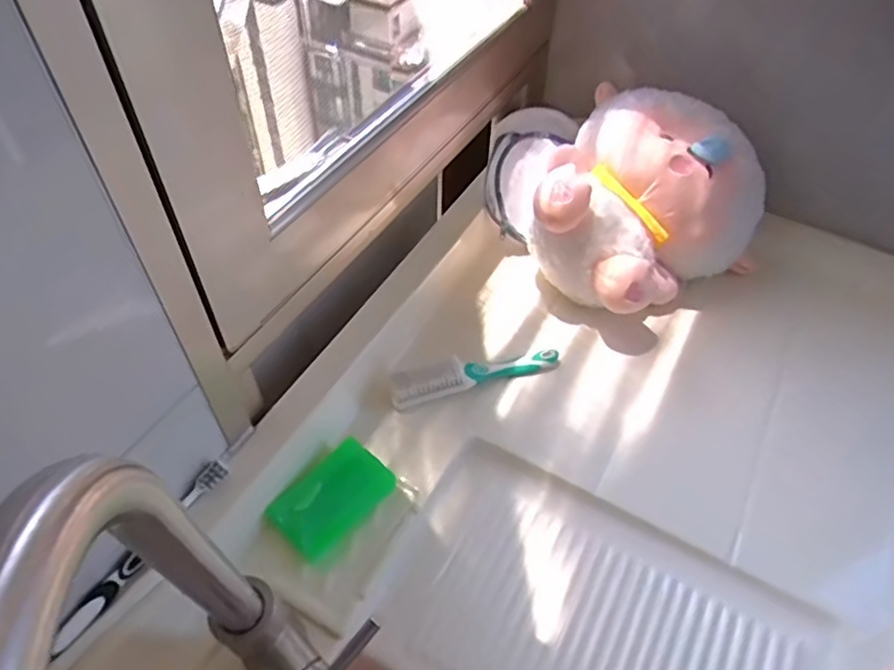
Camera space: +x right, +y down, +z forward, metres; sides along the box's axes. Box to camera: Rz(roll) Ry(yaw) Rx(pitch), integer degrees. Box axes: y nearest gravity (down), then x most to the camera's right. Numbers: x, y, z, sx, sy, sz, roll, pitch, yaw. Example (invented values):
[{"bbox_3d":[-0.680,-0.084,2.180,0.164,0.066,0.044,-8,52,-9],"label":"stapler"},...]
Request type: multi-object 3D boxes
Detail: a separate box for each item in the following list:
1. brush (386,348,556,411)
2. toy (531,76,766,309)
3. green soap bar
[{"bbox_3d":[0.032,0.037,0.667,0.187,0.028,0.037,-13,52,-13],"label":"brush"},{"bbox_3d":[0.223,-0.144,0.727,0.225,0.187,0.231,33,56,22],"label":"toy"},{"bbox_3d":[-0.105,0.151,0.579,0.066,0.022,0.105,47,61,4],"label":"green soap bar"}]

